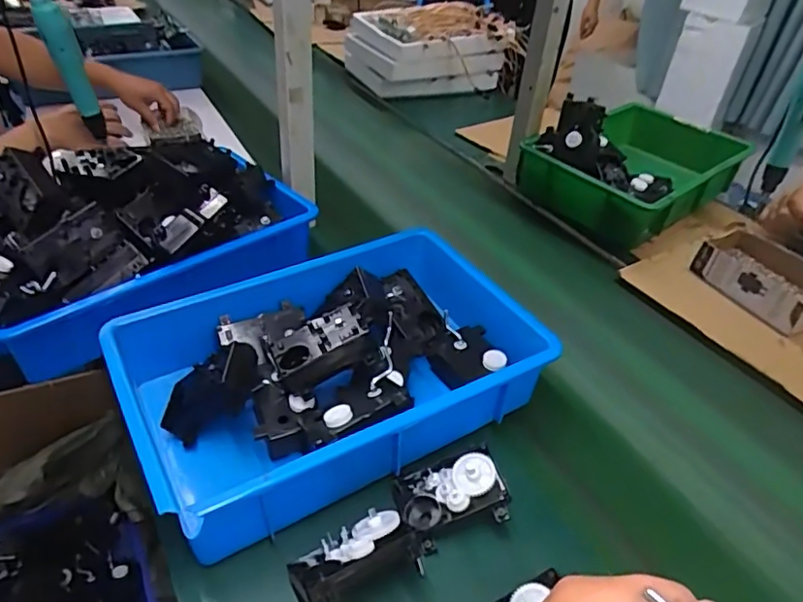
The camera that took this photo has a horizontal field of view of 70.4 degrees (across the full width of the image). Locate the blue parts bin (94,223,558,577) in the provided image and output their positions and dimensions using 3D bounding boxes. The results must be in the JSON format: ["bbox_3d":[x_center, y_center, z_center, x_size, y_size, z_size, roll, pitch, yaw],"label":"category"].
[{"bbox_3d":[-0.073,0.069,0.626,0.422,0.104,0.270,-15,43,-24],"label":"blue parts bin"}]

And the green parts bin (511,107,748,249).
[{"bbox_3d":[0.431,-0.233,1.061,0.370,0.133,0.274,-24,47,-32],"label":"green parts bin"}]

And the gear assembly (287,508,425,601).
[{"bbox_3d":[-0.035,0.215,0.478,0.111,0.044,0.061,-16,43,-26],"label":"gear assembly"}]

